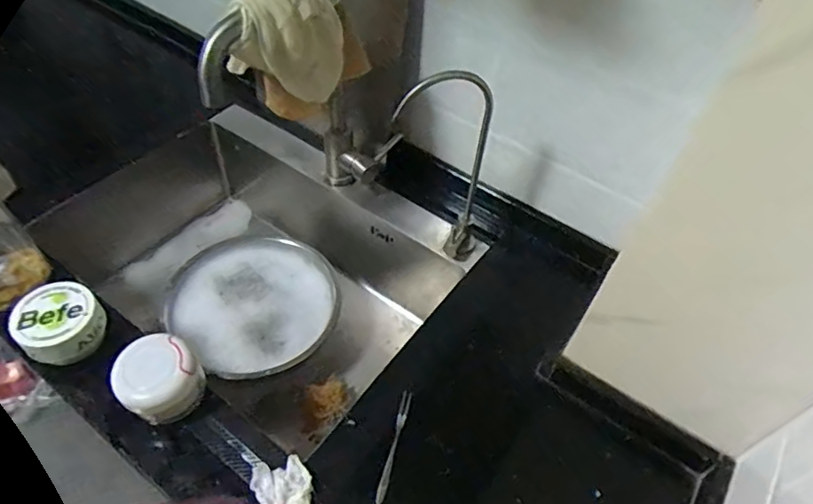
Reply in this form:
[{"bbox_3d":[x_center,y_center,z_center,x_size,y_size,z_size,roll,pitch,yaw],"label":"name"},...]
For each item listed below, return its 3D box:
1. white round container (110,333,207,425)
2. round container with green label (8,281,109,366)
[{"bbox_3d":[-0.277,0.140,0.617,0.085,0.063,0.078,3,50,-3],"label":"white round container"},{"bbox_3d":[-0.400,0.083,0.635,0.079,0.049,0.086,3,50,-3],"label":"round container with green label"}]

